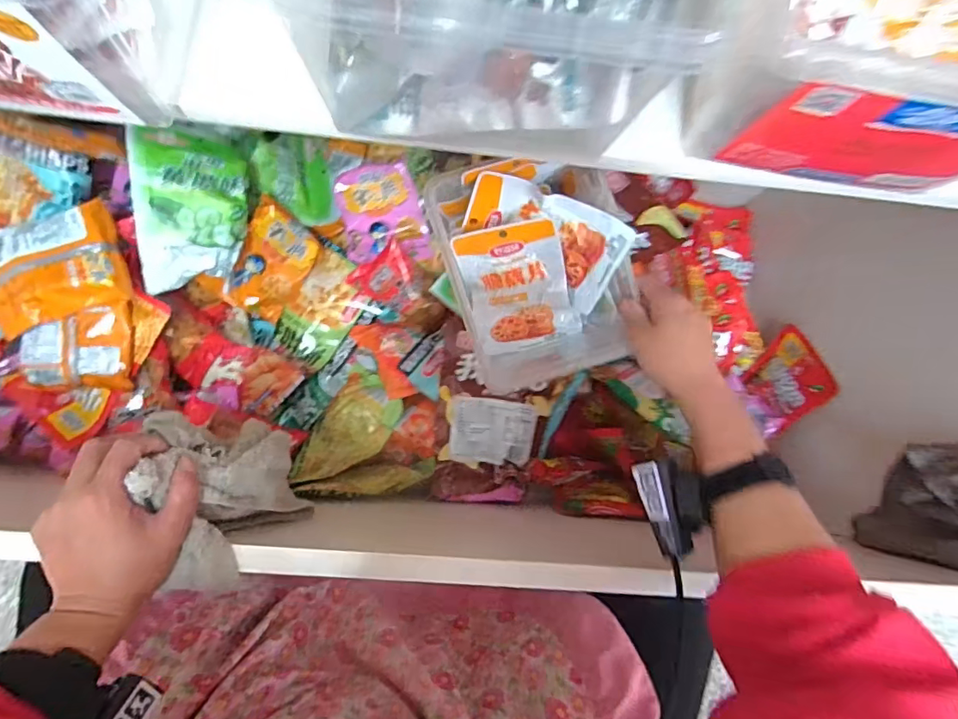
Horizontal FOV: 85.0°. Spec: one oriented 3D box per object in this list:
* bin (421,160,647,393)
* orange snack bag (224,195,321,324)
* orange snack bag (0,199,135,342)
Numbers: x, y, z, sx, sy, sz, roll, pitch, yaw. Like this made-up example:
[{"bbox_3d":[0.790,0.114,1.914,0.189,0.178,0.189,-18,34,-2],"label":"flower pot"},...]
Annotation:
[{"bbox_3d":[0.058,-0.088,0.510,0.162,0.068,0.218,-12,122,7],"label":"bin"},{"bbox_3d":[-0.297,-0.134,0.748,0.107,0.026,0.146,33,89,-43],"label":"orange snack bag"},{"bbox_3d":[-0.510,-0.108,0.619,0.163,0.049,0.123,-21,85,-8],"label":"orange snack bag"}]

